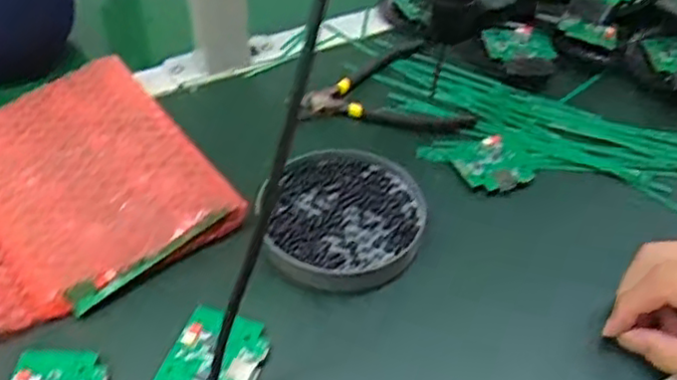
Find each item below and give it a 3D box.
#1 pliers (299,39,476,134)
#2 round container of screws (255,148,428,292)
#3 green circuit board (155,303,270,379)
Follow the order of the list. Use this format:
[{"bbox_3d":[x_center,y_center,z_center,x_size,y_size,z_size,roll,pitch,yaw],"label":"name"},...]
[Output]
[{"bbox_3d":[0.029,-0.087,0.589,0.135,0.011,0.126,-11,47,-13],"label":"pliers"},{"bbox_3d":[0.003,0.016,0.482,0.111,0.015,0.117,1,45,-1],"label":"round container of screws"},{"bbox_3d":[-0.071,0.097,0.405,0.052,0.009,0.060,16,47,13],"label":"green circuit board"}]

